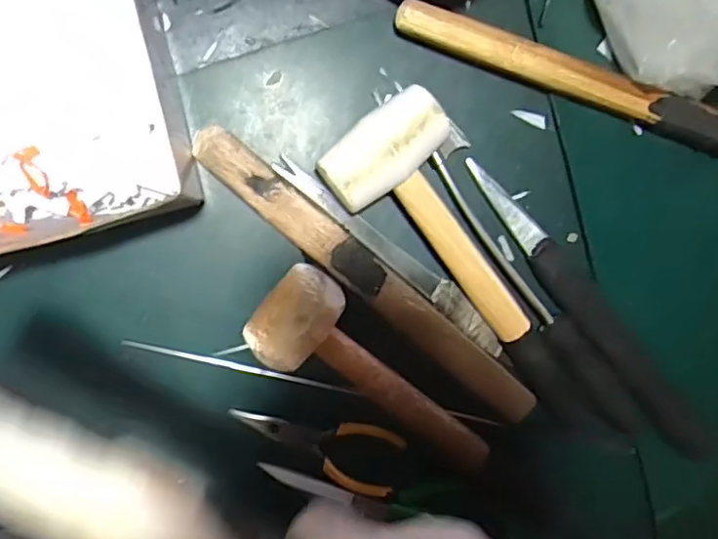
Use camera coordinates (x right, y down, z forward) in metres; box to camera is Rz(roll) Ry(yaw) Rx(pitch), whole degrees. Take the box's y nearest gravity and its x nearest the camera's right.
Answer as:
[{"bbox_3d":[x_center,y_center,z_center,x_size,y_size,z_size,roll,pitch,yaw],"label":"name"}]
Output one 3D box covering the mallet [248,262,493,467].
[{"bbox_3d":[0.013,0.072,0.382,0.182,0.036,0.064,38,91,-10],"label":"mallet"}]

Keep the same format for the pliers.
[{"bbox_3d":[-0.028,0.119,0.401,0.113,0.012,0.044,17,94,-9],"label":"pliers"}]

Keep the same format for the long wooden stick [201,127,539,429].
[{"bbox_3d":[0.007,0.007,0.390,0.271,0.027,0.028,41,89,-9],"label":"long wooden stick"}]

